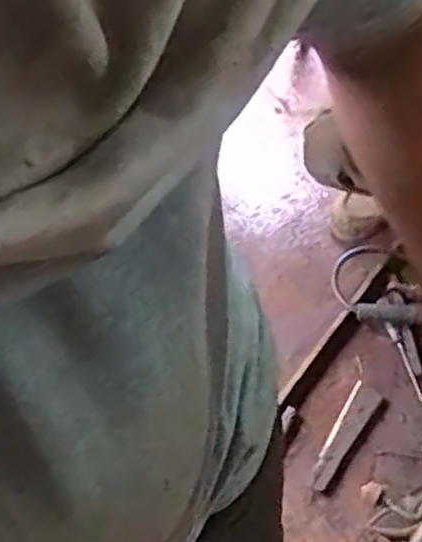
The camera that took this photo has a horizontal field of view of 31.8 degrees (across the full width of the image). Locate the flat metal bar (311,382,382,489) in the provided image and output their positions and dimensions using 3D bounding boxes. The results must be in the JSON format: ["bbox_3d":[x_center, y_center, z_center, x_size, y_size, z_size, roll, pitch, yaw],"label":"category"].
[{"bbox_3d":[0.230,0.285,1.285,0.048,0.018,0.202,28,66,18],"label":"flat metal bar"}]

